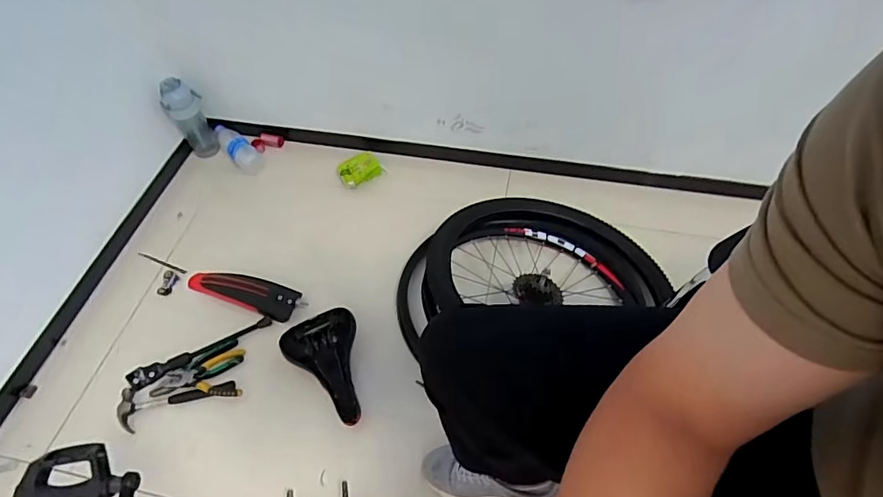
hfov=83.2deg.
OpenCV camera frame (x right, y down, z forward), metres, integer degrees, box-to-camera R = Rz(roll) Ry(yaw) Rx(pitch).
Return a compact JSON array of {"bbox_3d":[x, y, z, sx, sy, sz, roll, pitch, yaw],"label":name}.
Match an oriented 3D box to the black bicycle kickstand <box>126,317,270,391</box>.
[{"bbox_3d":[-0.521,0.215,1.080,0.297,0.030,0.048,-27,58,-16],"label":"black bicycle kickstand"}]

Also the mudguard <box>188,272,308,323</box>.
[{"bbox_3d":[-0.452,0.091,1.134,0.282,0.041,0.075,15,56,13],"label":"mudguard"}]

